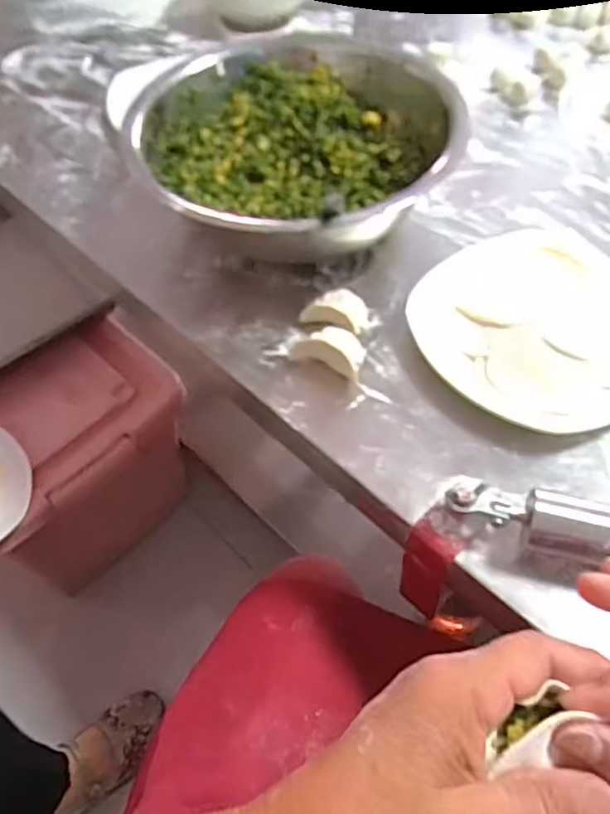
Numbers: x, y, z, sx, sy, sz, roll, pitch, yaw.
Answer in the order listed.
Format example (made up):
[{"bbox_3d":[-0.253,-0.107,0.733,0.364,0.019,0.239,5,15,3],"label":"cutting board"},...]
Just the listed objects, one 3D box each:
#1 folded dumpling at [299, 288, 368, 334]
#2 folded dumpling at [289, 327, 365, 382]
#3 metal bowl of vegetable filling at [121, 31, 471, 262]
[{"bbox_3d":[0.025,-0.073,0.498,0.045,0.025,0.038,23,59,17],"label":"folded dumpling"},{"bbox_3d":[0.019,-0.041,0.477,0.052,0.024,0.032,19,58,14],"label":"folded dumpling"},{"bbox_3d":[-0.012,-0.235,0.564,0.266,0.100,0.205,-13,56,-7],"label":"metal bowl of vegetable filling"}]

